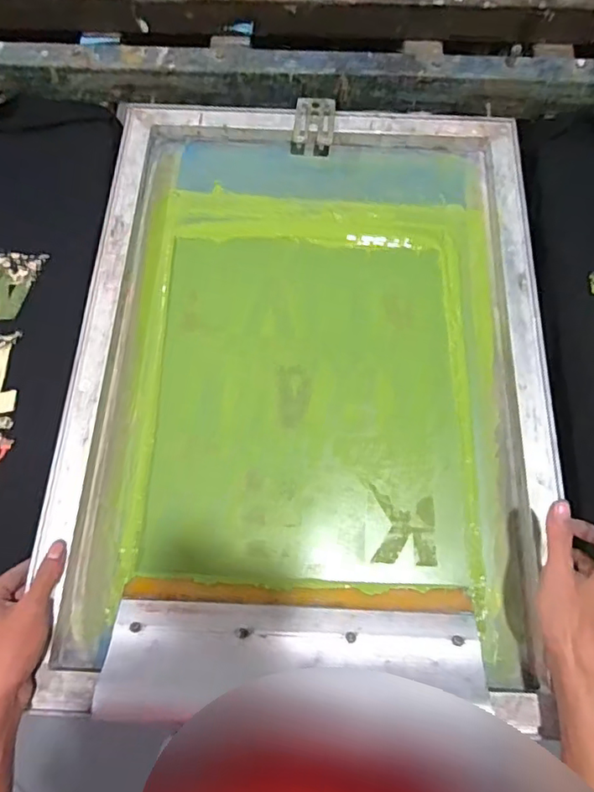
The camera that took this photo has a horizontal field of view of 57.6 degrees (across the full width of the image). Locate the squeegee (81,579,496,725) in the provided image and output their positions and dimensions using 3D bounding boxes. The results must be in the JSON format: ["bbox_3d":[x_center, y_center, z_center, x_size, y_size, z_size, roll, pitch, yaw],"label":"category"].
[{"bbox_3d":[-0.002,0.230,0.486,0.323,0.028,0.116,2,46,0],"label":"squeegee"}]

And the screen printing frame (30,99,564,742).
[{"bbox_3d":[0.015,-0.048,0.598,0.504,0.067,0.691,2,69,2],"label":"screen printing frame"}]

